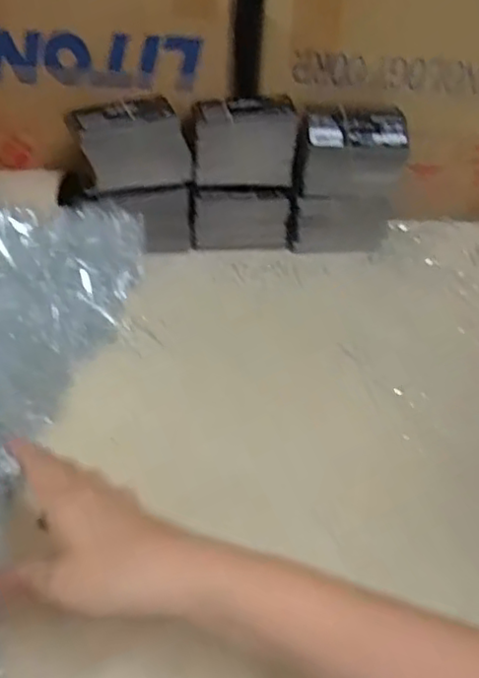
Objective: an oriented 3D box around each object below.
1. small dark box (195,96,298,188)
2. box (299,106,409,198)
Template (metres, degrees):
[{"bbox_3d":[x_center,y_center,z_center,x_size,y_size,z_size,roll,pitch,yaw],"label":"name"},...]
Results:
[{"bbox_3d":[0.005,-0.203,0.686,0.098,0.077,0.047,0,39,-4],"label":"small dark box"},{"bbox_3d":[0.115,-0.197,0.693,0.108,0.079,0.059,1,39,-2],"label":"box"}]

